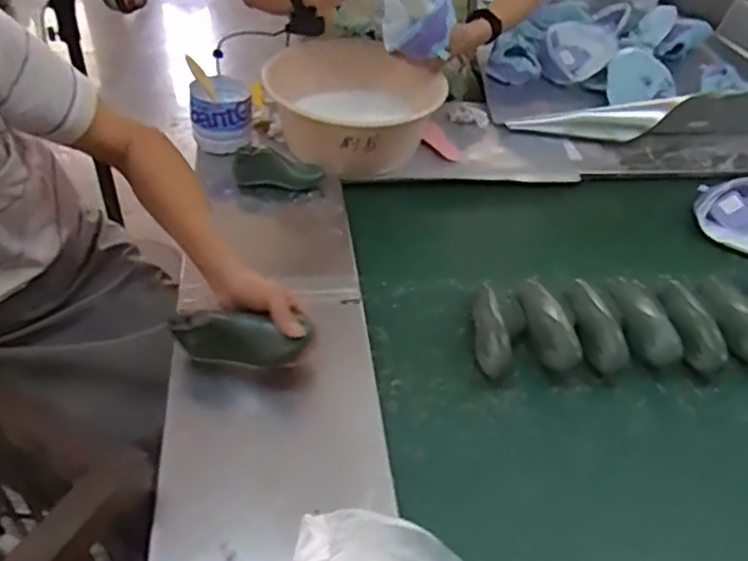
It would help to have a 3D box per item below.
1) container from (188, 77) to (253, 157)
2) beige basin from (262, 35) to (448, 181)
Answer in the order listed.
[{"bbox_3d":[-0.262,-0.290,1.144,0.100,0.080,0.132,-4,43,-10],"label":"container"},{"bbox_3d":[-0.038,-0.308,1.164,0.263,0.146,0.281,-17,47,-22],"label":"beige basin"}]

